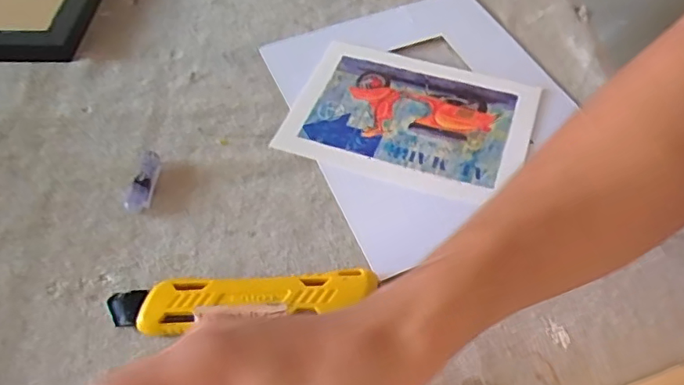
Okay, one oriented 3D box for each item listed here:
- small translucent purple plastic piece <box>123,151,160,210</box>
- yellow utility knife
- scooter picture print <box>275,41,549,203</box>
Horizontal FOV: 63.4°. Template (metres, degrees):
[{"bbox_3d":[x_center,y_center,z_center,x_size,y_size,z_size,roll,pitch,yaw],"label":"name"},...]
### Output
[{"bbox_3d":[-0.128,-0.007,0.358,0.016,0.013,0.042,4,52,6],"label":"small translucent purple plastic piece"},{"bbox_3d":[-0.055,0.059,0.303,0.144,0.017,0.027,-4,52,-1],"label":"yellow utility knife"},{"bbox_3d":[0.048,-0.056,0.392,0.164,0.006,0.116,16,56,13],"label":"scooter picture print"}]

